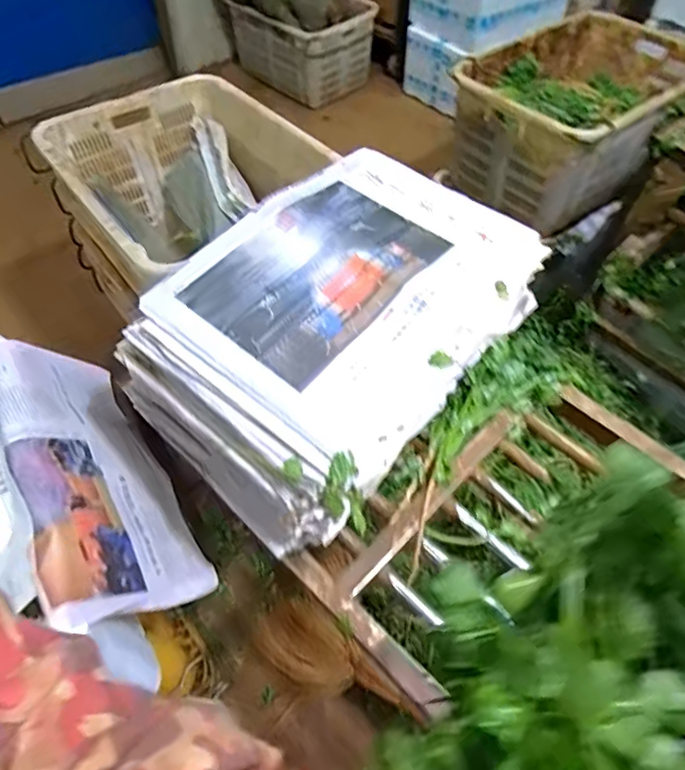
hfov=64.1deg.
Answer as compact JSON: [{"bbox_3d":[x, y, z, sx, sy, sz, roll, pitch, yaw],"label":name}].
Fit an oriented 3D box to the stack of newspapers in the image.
[{"bbox_3d":[0.011,-0.061,0.659,0.428,0.201,0.320,-39,61,-24],"label":"stack of newspapers"}]

